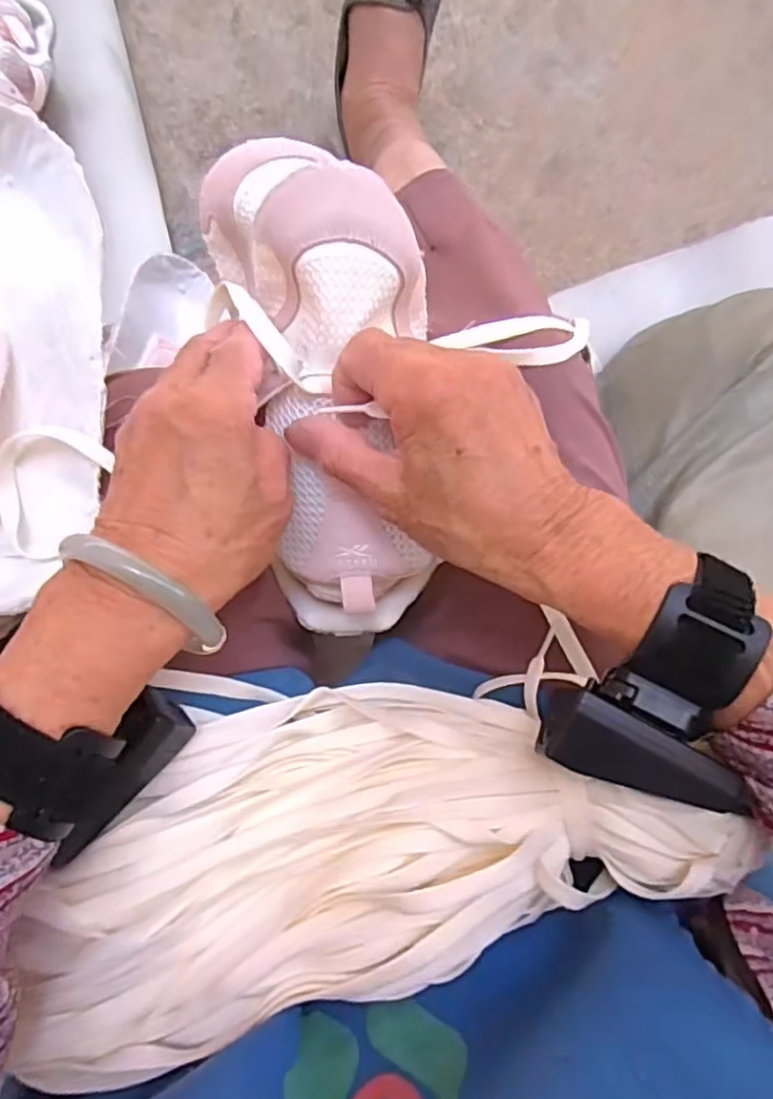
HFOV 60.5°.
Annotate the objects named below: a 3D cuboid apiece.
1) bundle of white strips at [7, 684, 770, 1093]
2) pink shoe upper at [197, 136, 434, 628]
[{"bbox_3d":[-0.008,0.117,0.275,0.304,0.075,0.106,-13,97,-6],"label":"bundle of white strips"},{"bbox_3d":[-0.019,-0.054,0.307,0.091,0.059,0.217,-10,109,-7],"label":"pink shoe upper"}]

